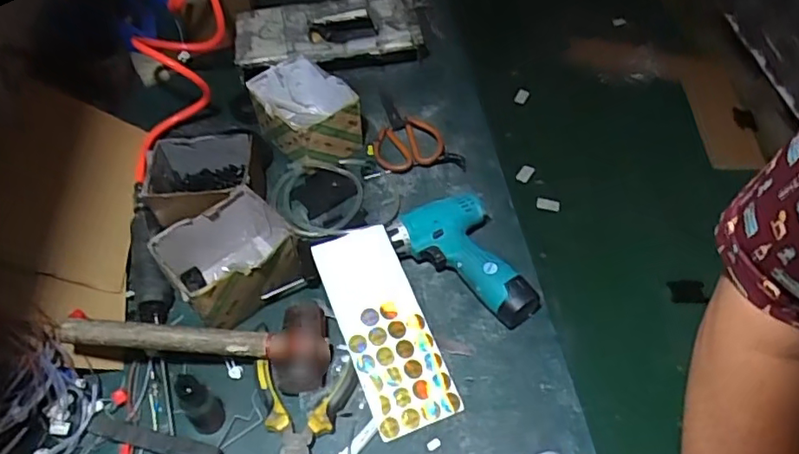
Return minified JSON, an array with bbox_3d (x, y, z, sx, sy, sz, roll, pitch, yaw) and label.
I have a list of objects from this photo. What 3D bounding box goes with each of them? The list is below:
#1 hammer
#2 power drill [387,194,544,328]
[{"bbox_3d":[-0.217,0.123,0.640,0.279,0.045,0.093,7,52,-9],"label":"hammer"},{"bbox_3d":[0.084,0.045,0.729,0.142,0.052,0.188,-22,55,-14],"label":"power drill"}]

